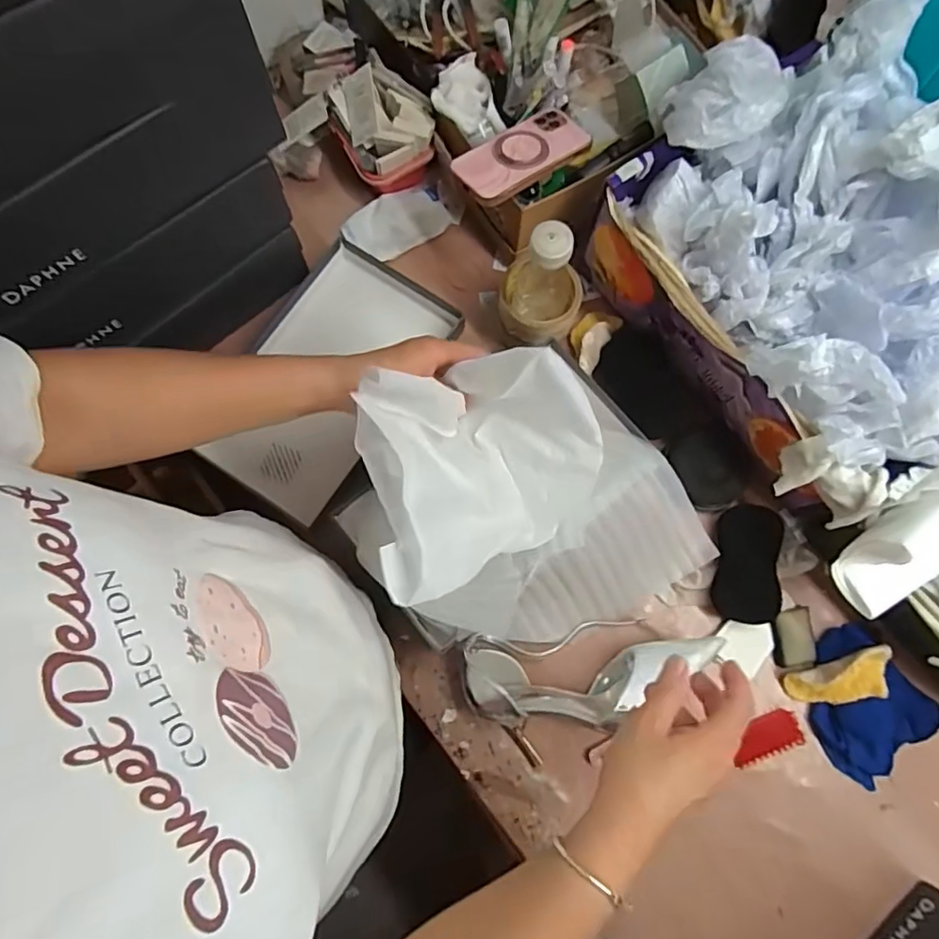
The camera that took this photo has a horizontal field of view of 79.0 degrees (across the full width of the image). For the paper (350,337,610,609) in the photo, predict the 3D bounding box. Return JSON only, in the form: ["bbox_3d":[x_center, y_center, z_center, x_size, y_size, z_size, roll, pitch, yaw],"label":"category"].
[{"bbox_3d":[0.011,-0.001,0.446,0.183,0.111,0.154,-19,79,-4],"label":"paper"}]

